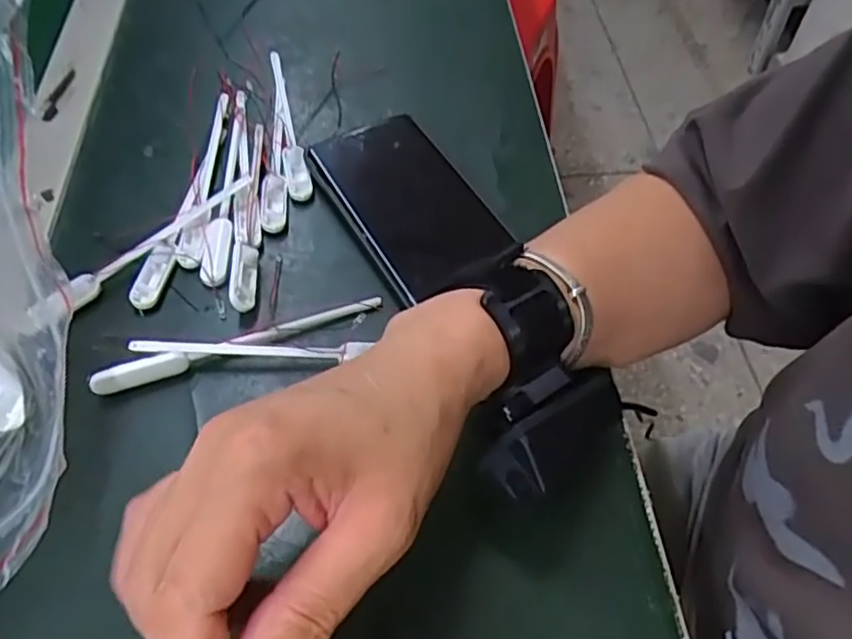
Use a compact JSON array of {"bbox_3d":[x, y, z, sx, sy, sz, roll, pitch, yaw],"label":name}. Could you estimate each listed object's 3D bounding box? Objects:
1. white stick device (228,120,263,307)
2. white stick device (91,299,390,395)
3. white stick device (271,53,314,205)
[{"bbox_3d":[-0.104,-0.066,0.404,0.014,0.009,0.146,-5,54,-4],"label":"white stick device"},{"bbox_3d":[-0.092,0.010,0.346,0.143,0.012,0.009,-19,56,-13],"label":"white stick device"},{"bbox_3d":[-0.092,-0.129,0.448,0.014,0.004,0.141,-13,55,-9],"label":"white stick device"}]

